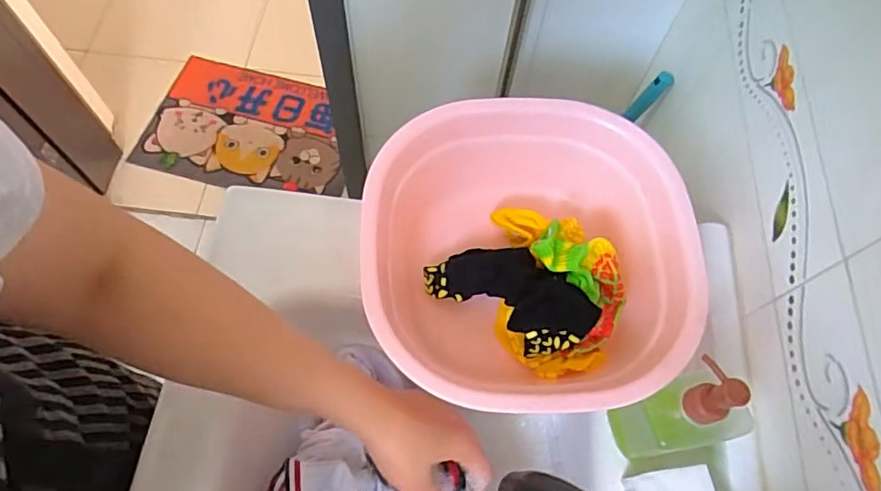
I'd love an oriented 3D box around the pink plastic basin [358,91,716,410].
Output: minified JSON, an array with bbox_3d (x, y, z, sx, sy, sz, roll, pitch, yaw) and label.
[{"bbox_3d":[0.077,0.015,0.496,0.243,0.112,0.266,0,64,-3],"label":"pink plastic basin"}]

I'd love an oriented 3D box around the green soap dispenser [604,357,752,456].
[{"bbox_3d":[0.189,0.125,0.418,0.076,0.135,0.052,-11,65,-8],"label":"green soap dispenser"}]

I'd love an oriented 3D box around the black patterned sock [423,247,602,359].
[{"bbox_3d":[0.062,0.038,0.490,0.154,0.043,0.086,23,65,24],"label":"black patterned sock"}]

